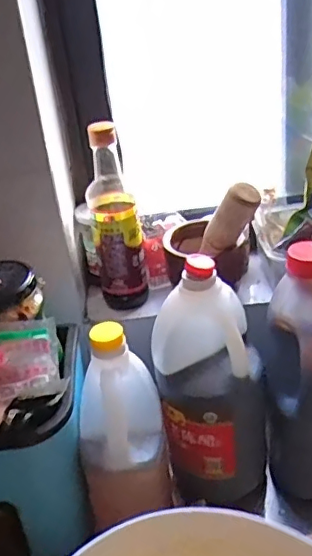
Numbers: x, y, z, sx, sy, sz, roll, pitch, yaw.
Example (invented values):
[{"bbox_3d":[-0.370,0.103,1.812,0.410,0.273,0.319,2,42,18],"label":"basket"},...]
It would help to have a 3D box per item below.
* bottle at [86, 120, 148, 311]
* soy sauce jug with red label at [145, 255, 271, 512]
[{"bbox_3d":[-0.053,-0.076,0.724,0.058,0.245,0.063,-8,30,-2],"label":"bottle"},{"bbox_3d":[0.056,0.114,0.606,0.114,0.255,0.087,-4,30,6],"label":"soy sauce jug with red label"}]

